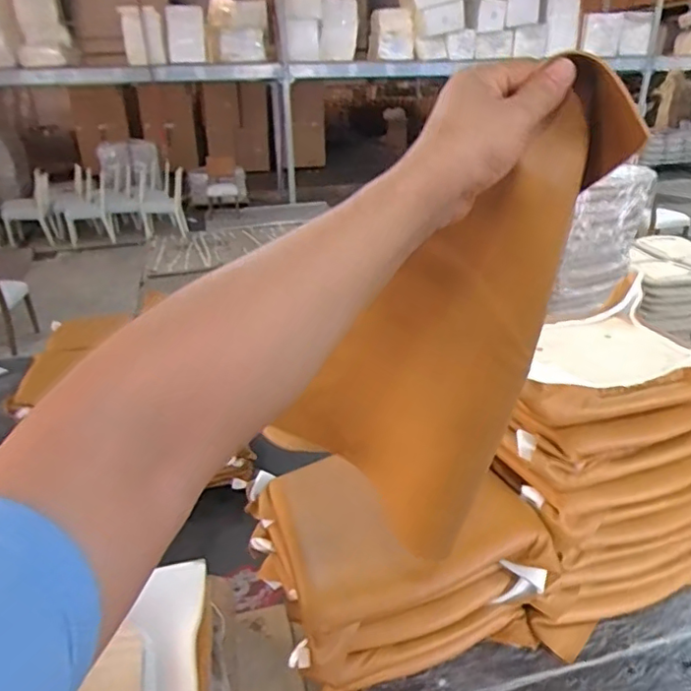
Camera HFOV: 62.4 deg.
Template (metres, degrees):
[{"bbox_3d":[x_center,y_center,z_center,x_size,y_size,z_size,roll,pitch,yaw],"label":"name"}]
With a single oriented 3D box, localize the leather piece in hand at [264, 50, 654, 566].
[{"bbox_3d":[0.090,0.006,0.583,0.097,0.570,0.256,-26,61,-38],"label":"leather piece in hand"}]

